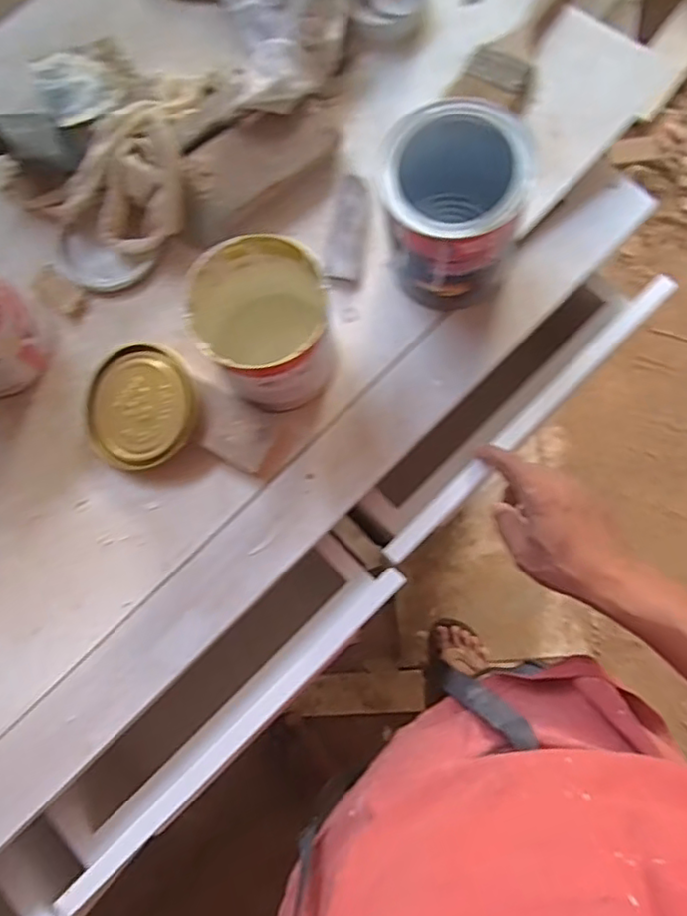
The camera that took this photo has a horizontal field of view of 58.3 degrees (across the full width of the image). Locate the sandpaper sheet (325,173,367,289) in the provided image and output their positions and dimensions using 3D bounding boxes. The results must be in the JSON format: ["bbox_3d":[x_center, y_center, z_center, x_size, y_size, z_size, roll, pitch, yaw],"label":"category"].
[{"bbox_3d":[0.004,-0.212,0.567,0.032,0.012,0.106,6,77,0],"label":"sandpaper sheet"}]

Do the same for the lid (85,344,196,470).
[{"bbox_3d":[-0.175,-0.044,0.527,0.097,0.012,0.101,-3,88,12],"label":"lid"}]

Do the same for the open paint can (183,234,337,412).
[{"bbox_3d":[-0.062,-0.104,0.499,0.110,0.089,0.109,-1,77,3],"label":"open paint can"}]

